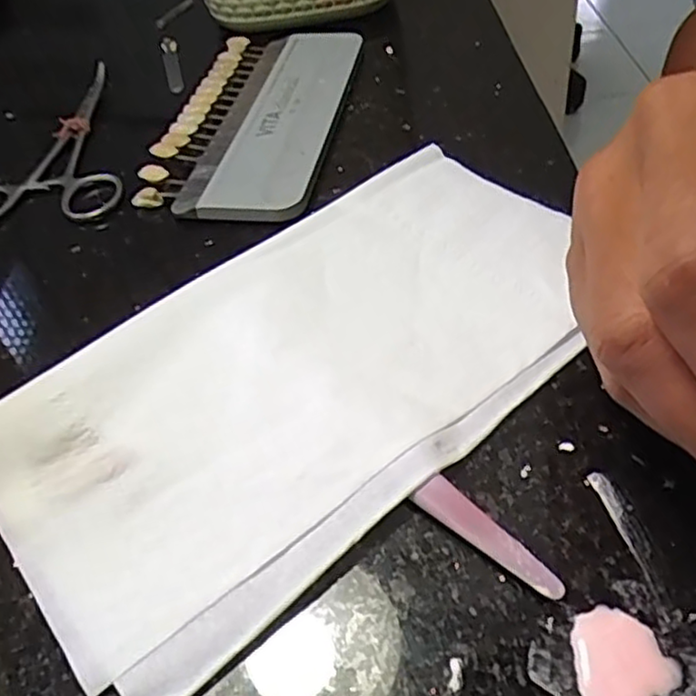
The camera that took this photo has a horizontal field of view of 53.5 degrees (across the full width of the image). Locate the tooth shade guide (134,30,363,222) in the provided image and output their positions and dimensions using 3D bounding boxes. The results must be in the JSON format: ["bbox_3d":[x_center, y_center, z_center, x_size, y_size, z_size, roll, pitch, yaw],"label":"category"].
[{"bbox_3d":[-0.036,-0.103,0.298,0.067,0.013,0.150,4,47,12],"label":"tooth shade guide"}]

